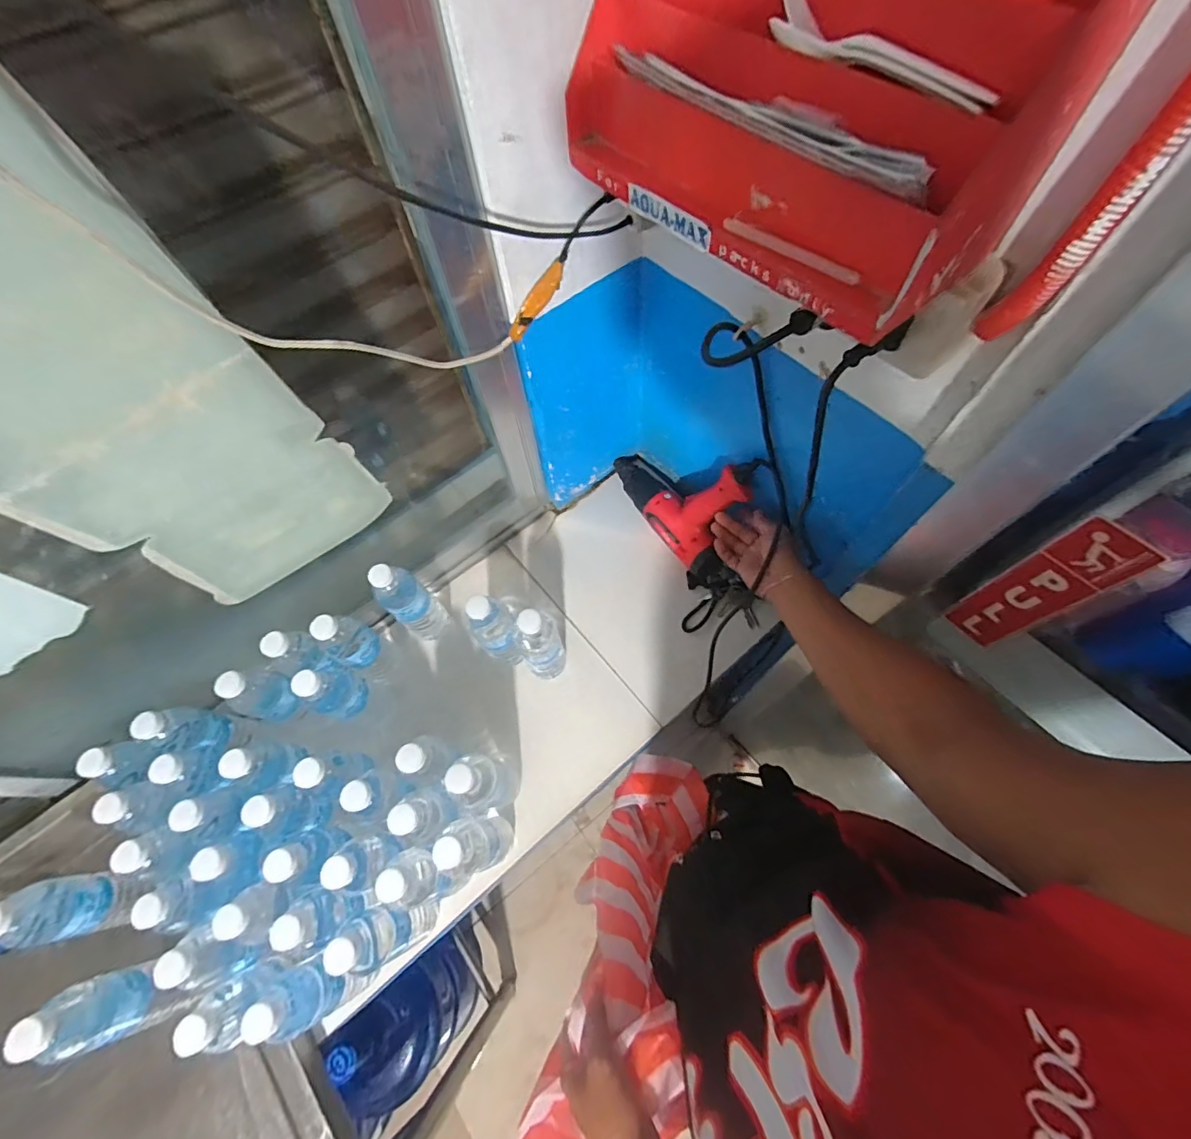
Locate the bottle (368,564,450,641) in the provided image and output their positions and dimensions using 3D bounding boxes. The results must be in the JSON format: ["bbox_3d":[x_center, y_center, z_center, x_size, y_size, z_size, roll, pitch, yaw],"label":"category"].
[{"bbox_3d":[-0.275,0.058,0.755,0.064,0.201,0.051,-42,69,-15],"label":"bottle"}]

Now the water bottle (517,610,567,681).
[{"bbox_3d":[-0.074,0.120,0.725,0.052,0.212,0.051,-1,65,3],"label":"water bottle"}]

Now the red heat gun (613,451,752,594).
[{"bbox_3d":[0.137,-0.133,0.830,0.096,0.210,0.310,-32,67,-11],"label":"red heat gun"}]

